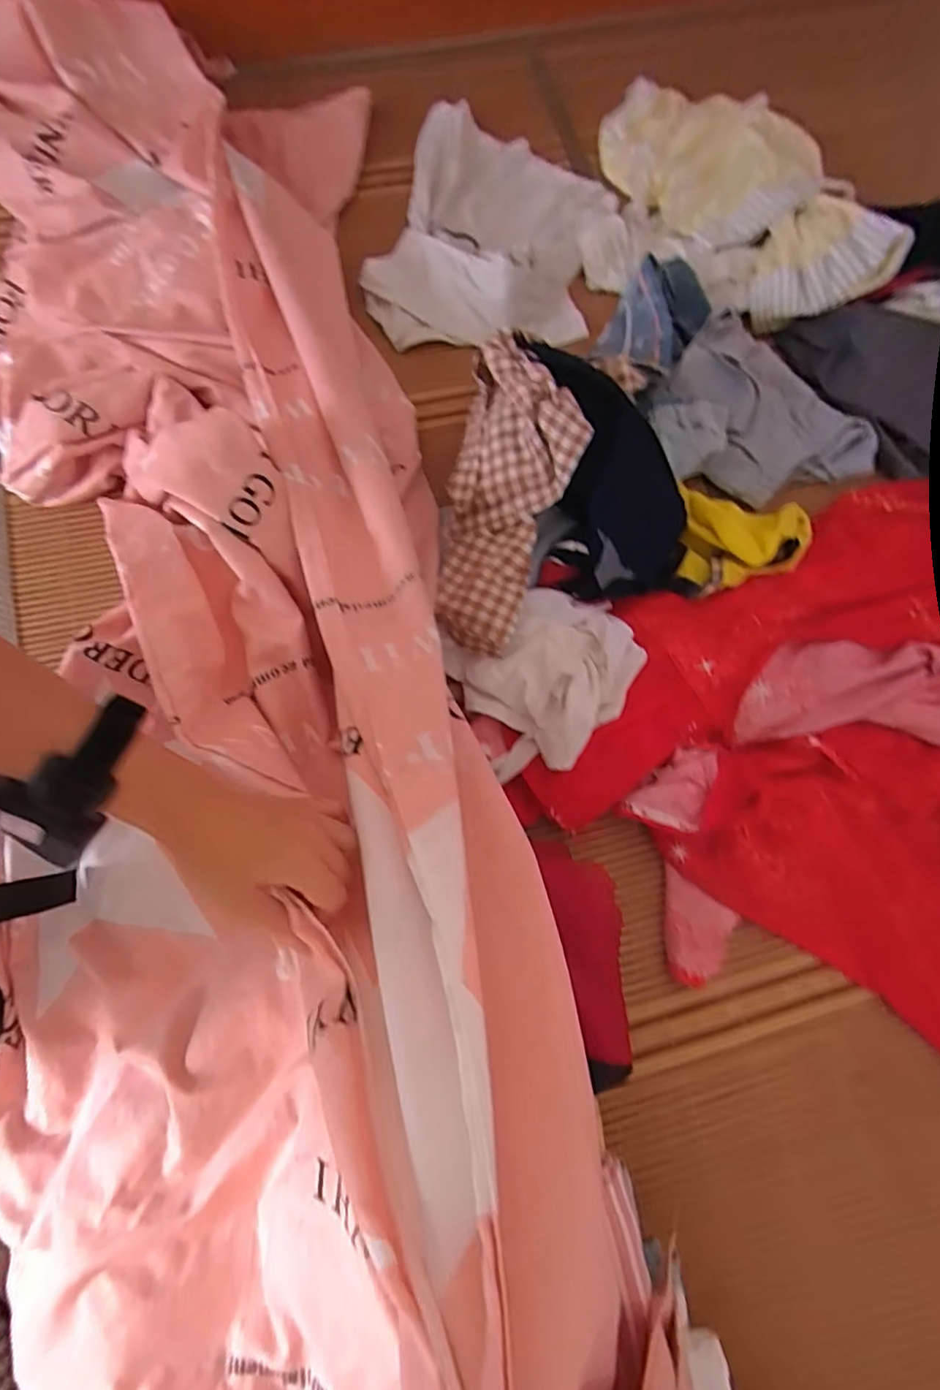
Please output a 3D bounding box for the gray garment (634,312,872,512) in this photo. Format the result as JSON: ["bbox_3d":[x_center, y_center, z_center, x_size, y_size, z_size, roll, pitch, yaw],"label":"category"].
[{"bbox_3d":[0.361,-0.343,0.722,0.279,0.076,0.186,3,75,-1],"label":"gray garment"}]

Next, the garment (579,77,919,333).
[{"bbox_3d":[0.370,-0.695,0.802,0.411,0.081,0.349,16,75,2],"label":"garment"}]

